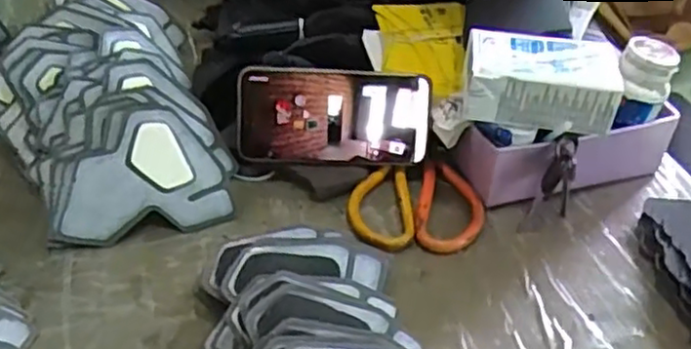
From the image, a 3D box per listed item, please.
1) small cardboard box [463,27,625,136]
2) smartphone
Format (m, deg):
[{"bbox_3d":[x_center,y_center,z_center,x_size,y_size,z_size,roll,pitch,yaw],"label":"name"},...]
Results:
[{"bbox_3d":[0.143,-0.069,0.522,0.108,0.043,0.063,8,40,3],"label":"small cardboard box"},{"bbox_3d":[-0.009,-0.047,0.569,0.154,0.074,0.006,2,8,-2],"label":"smartphone"}]

